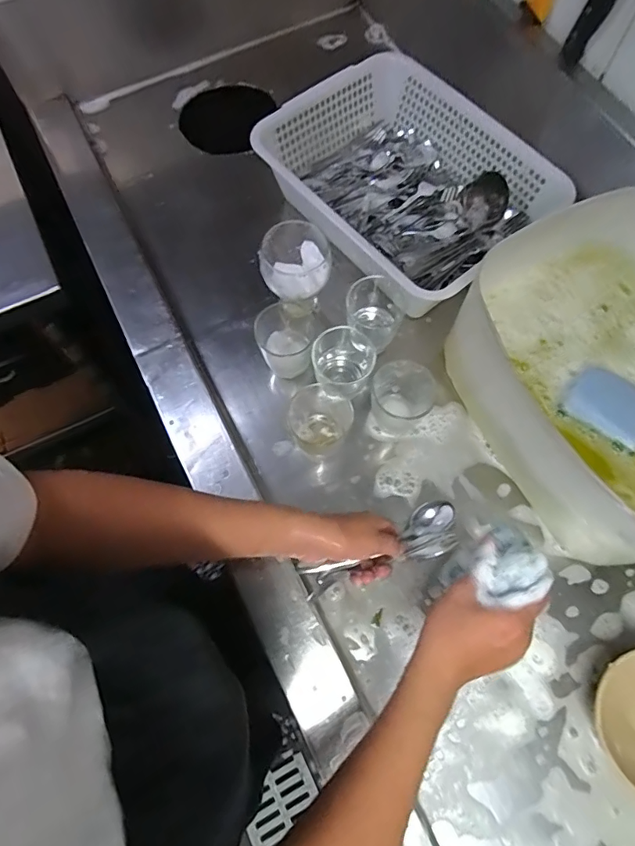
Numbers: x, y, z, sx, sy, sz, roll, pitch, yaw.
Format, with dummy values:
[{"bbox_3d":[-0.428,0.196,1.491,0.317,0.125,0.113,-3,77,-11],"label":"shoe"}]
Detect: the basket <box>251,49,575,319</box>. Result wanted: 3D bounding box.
[{"bbox_3d":[0.125,-0.347,0.688,0.293,0.102,0.355,-39,74,-12],"label":"basket"}]

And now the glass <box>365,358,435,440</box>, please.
[{"bbox_3d":[0.106,-0.028,0.609,0.077,0.082,0.084,0,70,1],"label":"glass"}]

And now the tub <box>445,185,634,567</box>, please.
[{"bbox_3d":[0.377,-0.060,0.563,0.329,0.181,0.351,-25,72,-8],"label":"tub"}]

